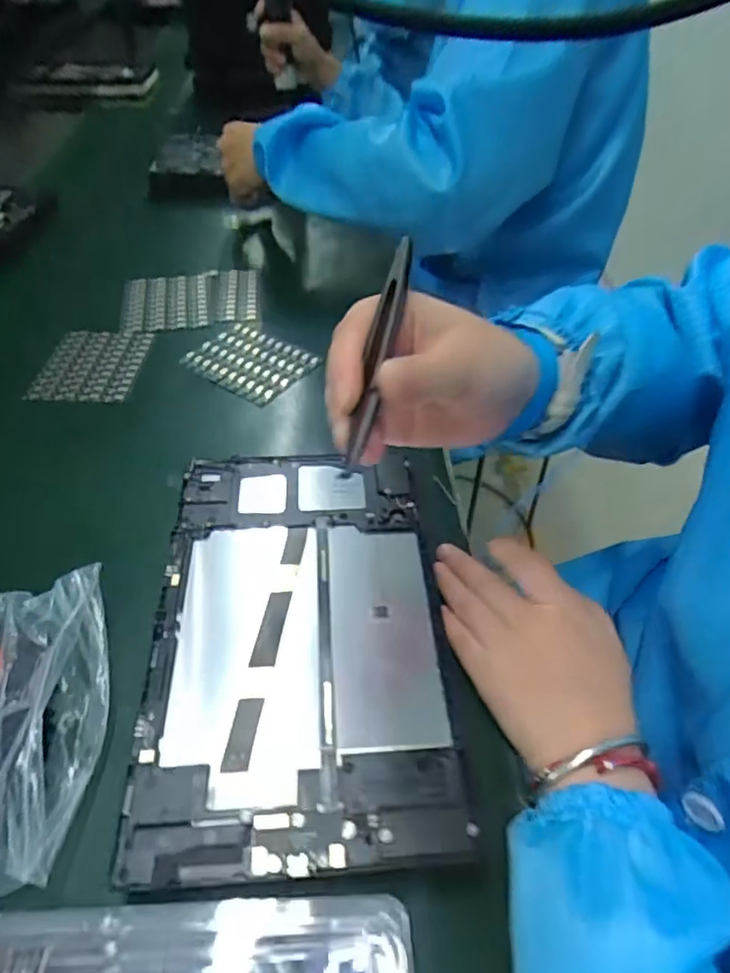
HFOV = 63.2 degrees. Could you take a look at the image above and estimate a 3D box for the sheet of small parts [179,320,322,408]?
[{"bbox_3d":[-0.099,-0.111,0.515,0.095,0.009,0.079,27,51,27],"label":"sheet of small parts"}]

